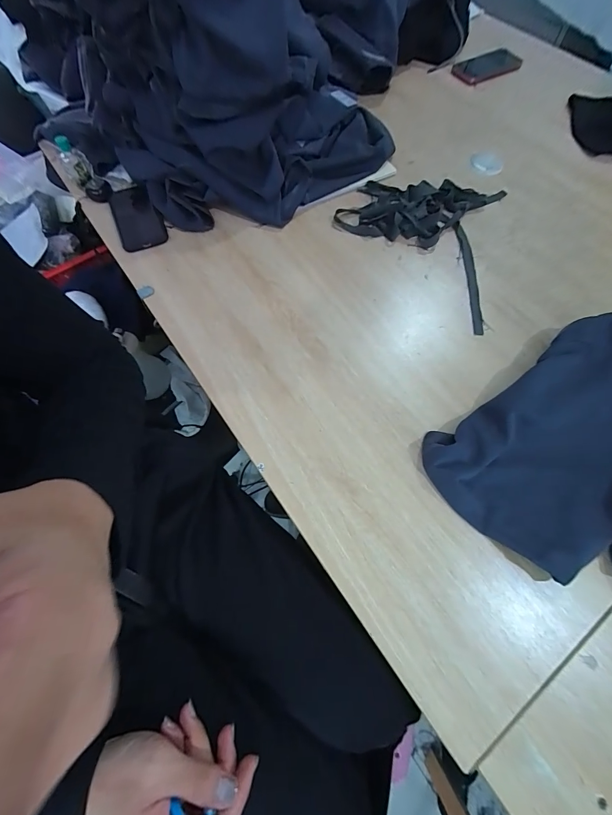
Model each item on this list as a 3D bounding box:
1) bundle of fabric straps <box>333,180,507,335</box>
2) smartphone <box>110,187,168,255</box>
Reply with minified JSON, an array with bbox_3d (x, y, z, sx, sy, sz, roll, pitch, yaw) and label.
[{"bbox_3d":[0.183,-0.295,0.559,0.267,0.027,0.299,18,67,9],"label":"bundle of fabric straps"},{"bbox_3d":[-0.299,-0.336,0.587,0.075,0.012,0.150,-23,68,-9],"label":"smartphone"}]

